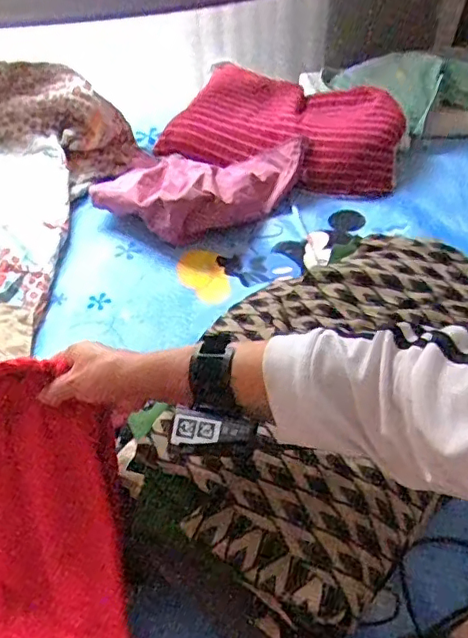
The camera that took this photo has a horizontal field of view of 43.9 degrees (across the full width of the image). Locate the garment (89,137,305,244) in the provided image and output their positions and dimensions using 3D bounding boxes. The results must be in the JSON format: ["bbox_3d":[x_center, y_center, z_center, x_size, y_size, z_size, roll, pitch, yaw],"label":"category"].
[{"bbox_3d":[-0.069,-0.232,1.036,0.339,0.087,0.239,9,48,10],"label":"garment"}]

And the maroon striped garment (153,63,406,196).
[{"bbox_3d":[0.100,-0.382,1.132,0.420,0.112,0.265,22,51,21],"label":"maroon striped garment"}]

